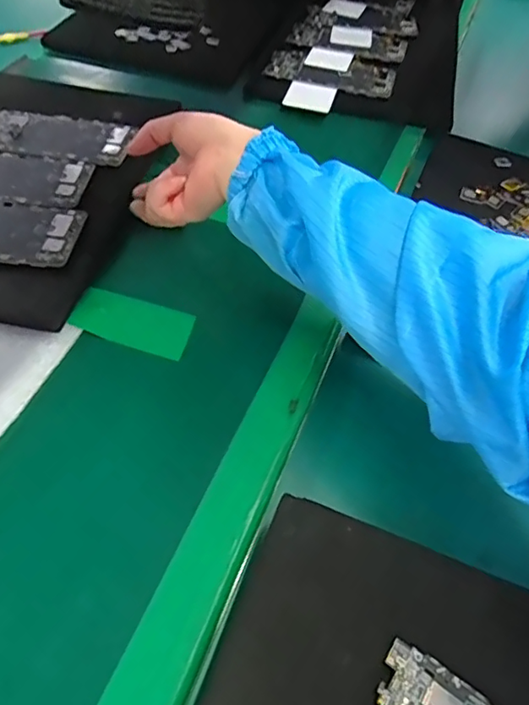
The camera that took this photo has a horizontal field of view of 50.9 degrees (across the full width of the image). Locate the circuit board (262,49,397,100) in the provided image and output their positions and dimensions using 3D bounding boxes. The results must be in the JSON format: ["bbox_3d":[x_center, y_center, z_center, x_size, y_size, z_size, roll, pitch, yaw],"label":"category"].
[{"bbox_3d":[0.083,-0.351,0.696,0.161,0.008,0.088,14,51,8],"label":"circuit board"}]

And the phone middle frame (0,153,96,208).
[{"bbox_3d":[-0.244,-0.164,0.517,0.157,0.008,0.074,5,52,0],"label":"phone middle frame"}]

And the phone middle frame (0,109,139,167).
[{"bbox_3d":[-0.208,-0.218,0.558,0.151,0.007,0.074,10,54,5],"label":"phone middle frame"}]

